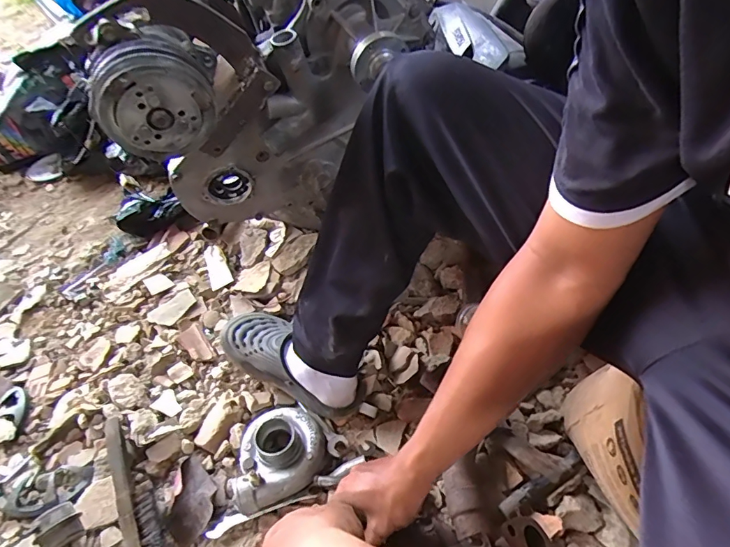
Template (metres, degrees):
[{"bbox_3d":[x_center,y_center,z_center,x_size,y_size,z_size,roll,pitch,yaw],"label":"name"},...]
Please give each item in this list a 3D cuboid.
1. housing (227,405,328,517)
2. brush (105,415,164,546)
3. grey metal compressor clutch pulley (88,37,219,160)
[{"bbox_3d":[-0.138,0.267,0.665,0.154,0.063,0.134,-23,47,-13],"label":"housing"},{"bbox_3d":[-0.329,0.304,0.634,0.045,0.047,0.236,-24,49,-18],"label":"brush"},{"bbox_3d":[-0.237,-0.194,0.513,0.126,0.126,0.053,-21,58,-15],"label":"grey metal compressor clutch pulley"}]

